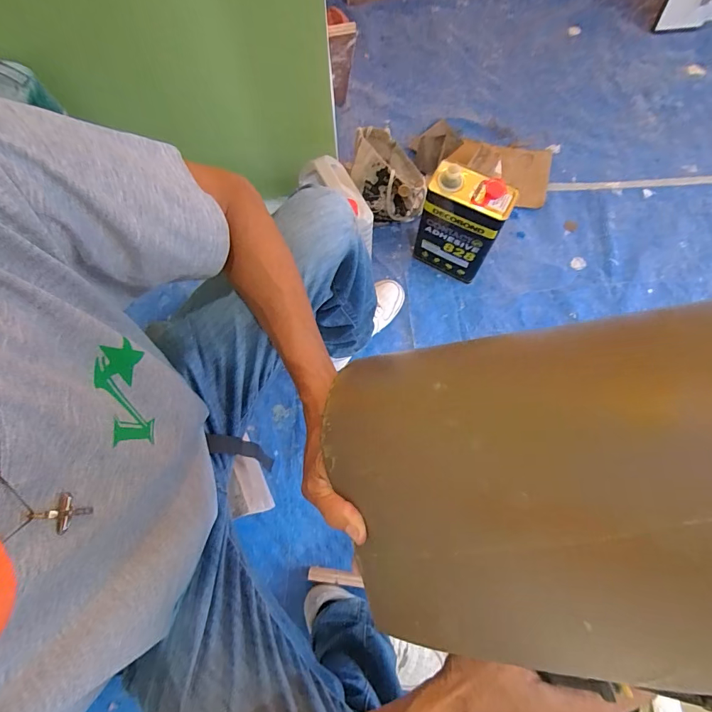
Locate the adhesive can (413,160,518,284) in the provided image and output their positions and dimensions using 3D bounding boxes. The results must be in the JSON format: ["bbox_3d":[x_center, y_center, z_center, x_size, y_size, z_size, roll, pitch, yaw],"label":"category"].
[{"bbox_3d":[0.222,-0.281,0.872,0.165,0.240,0.084,26,72,7],"label":"adhesive can"}]

